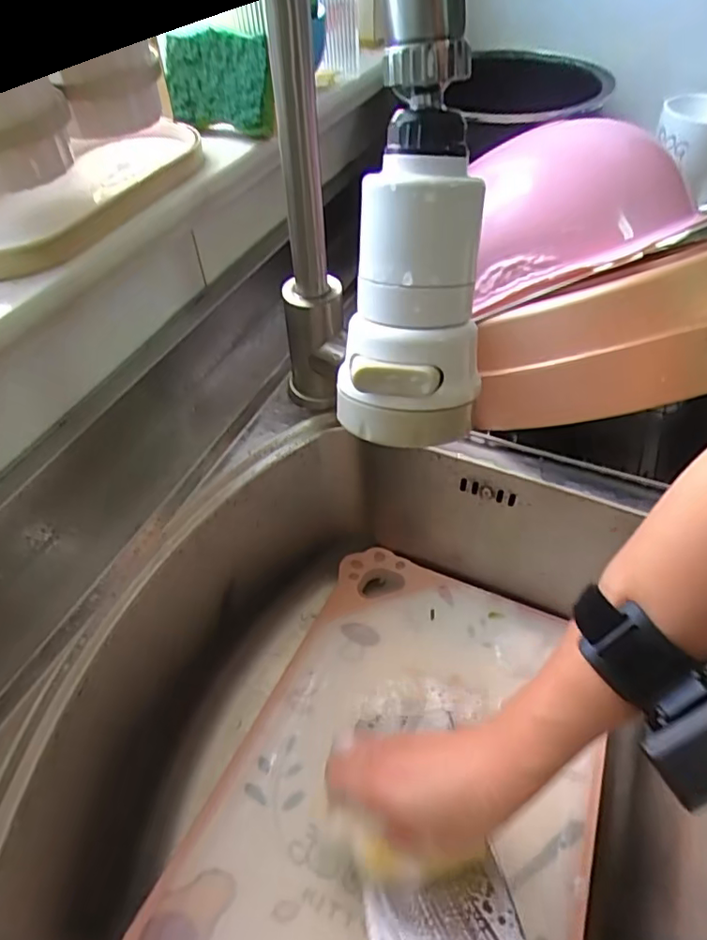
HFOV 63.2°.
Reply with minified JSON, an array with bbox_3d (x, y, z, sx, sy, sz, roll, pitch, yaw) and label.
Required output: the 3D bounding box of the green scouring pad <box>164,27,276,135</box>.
[{"bbox_3d":[-0.102,-0.299,0.442,0.098,0.061,0.010,17,25,17],"label":"green scouring pad"}]

